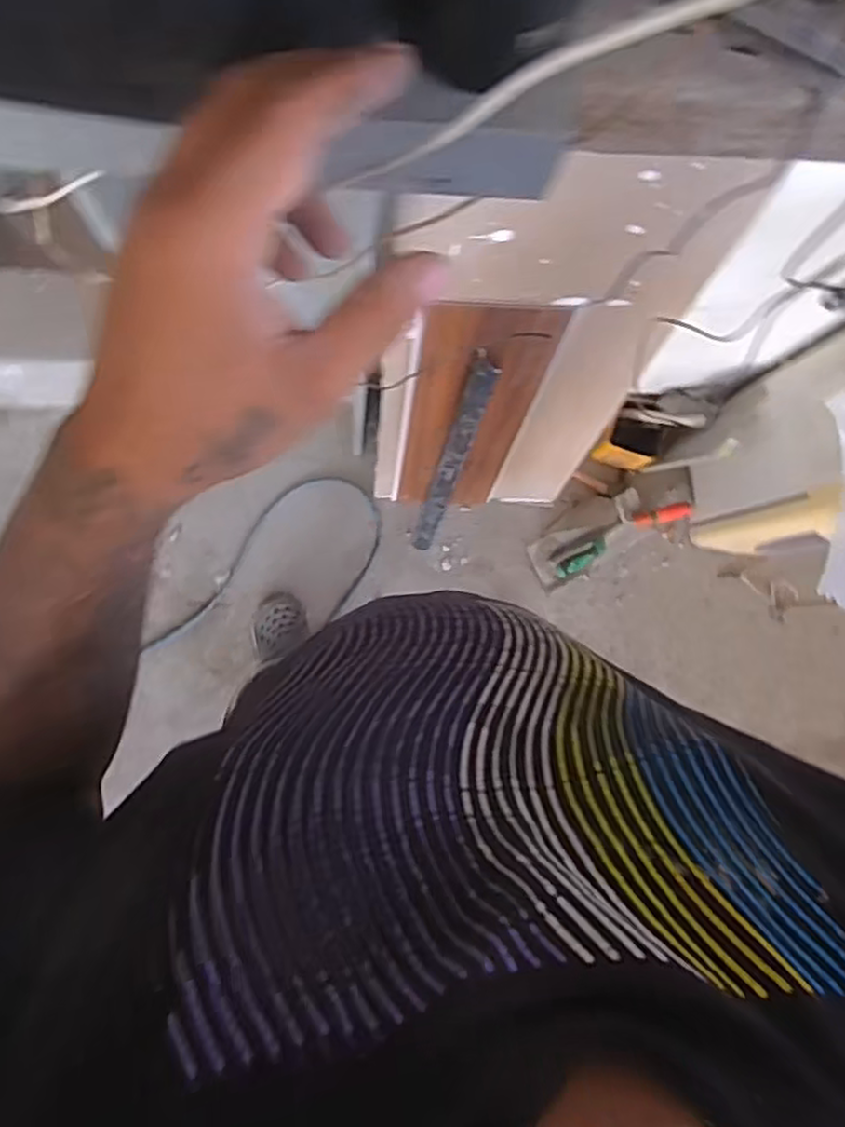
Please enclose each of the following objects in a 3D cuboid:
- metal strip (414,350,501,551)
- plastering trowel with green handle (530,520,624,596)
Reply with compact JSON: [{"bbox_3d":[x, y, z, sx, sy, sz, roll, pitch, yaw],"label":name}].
[{"bbox_3d":[0.046,-0.162,1.281,0.043,0.586,0.020,14,65,-3],"label":"metal strip"},{"bbox_3d":[0.339,-0.028,1.541,0.205,0.073,0.111,-23,88,-5],"label":"plastering trowel with green handle"}]

